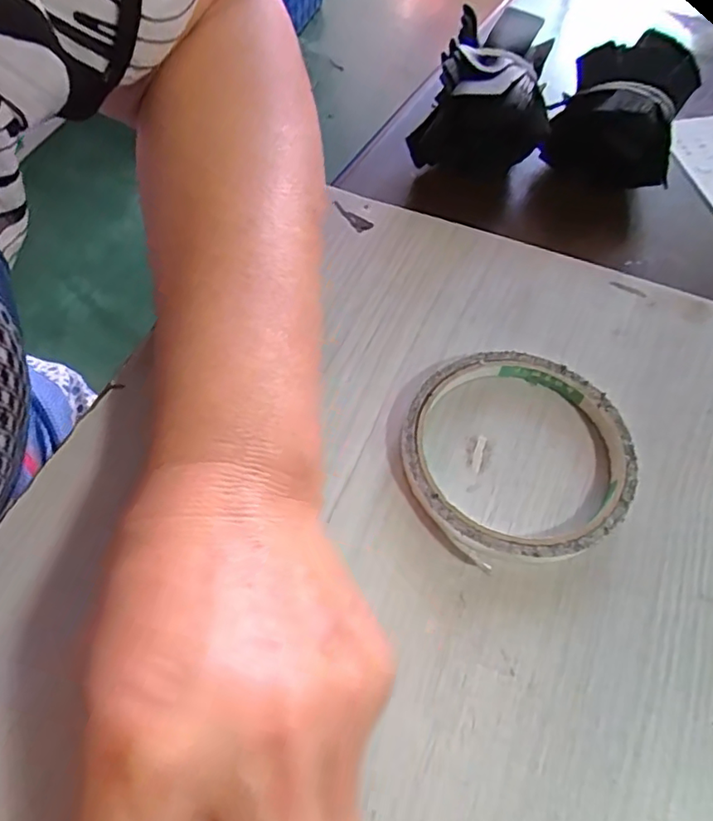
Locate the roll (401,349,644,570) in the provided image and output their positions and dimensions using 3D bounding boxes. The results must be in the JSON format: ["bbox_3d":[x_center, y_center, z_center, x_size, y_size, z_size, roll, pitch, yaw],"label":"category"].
[{"bbox_3d":[0.064,0.015,0.231,0.088,0.009,0.086,1,60,-1],"label":"roll"}]

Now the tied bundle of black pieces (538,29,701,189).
[{"bbox_3d":[0.145,-0.163,0.319,0.065,0.045,0.087,24,62,12],"label":"tied bundle of black pieces"}]

